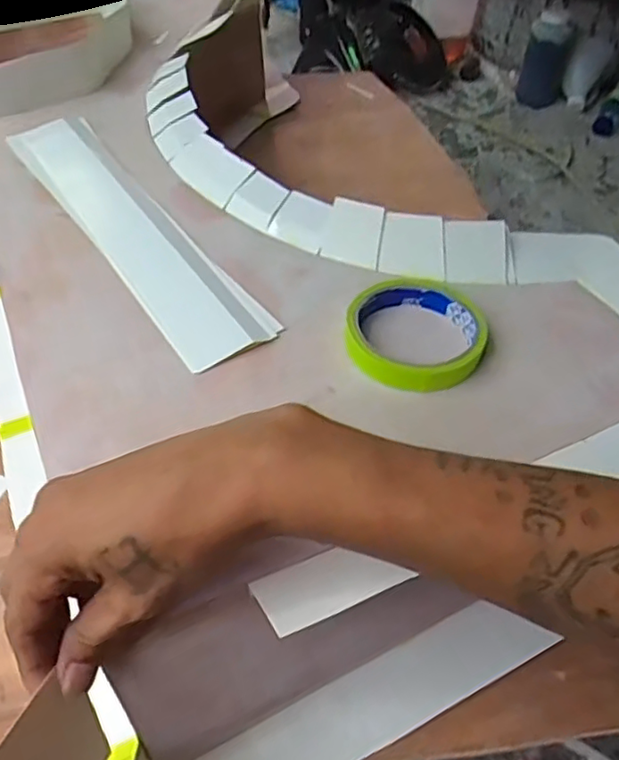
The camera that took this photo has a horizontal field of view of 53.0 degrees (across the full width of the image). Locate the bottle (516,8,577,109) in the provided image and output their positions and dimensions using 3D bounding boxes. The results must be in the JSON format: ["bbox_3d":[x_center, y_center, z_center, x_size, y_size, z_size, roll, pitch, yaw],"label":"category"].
[{"bbox_3d":[0.549,-0.746,1.436,0.100,0.184,0.107,17,51,12],"label":"bottle"}]

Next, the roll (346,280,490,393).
[{"bbox_3d":[0.069,-0.032,0.412,0.089,0.018,0.091,1,49,-1],"label":"roll"}]

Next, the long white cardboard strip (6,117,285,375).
[{"bbox_3d":[-0.148,-0.129,0.499,0.067,0.011,0.353,-28,56,-24],"label":"long white cardboard strip"}]

